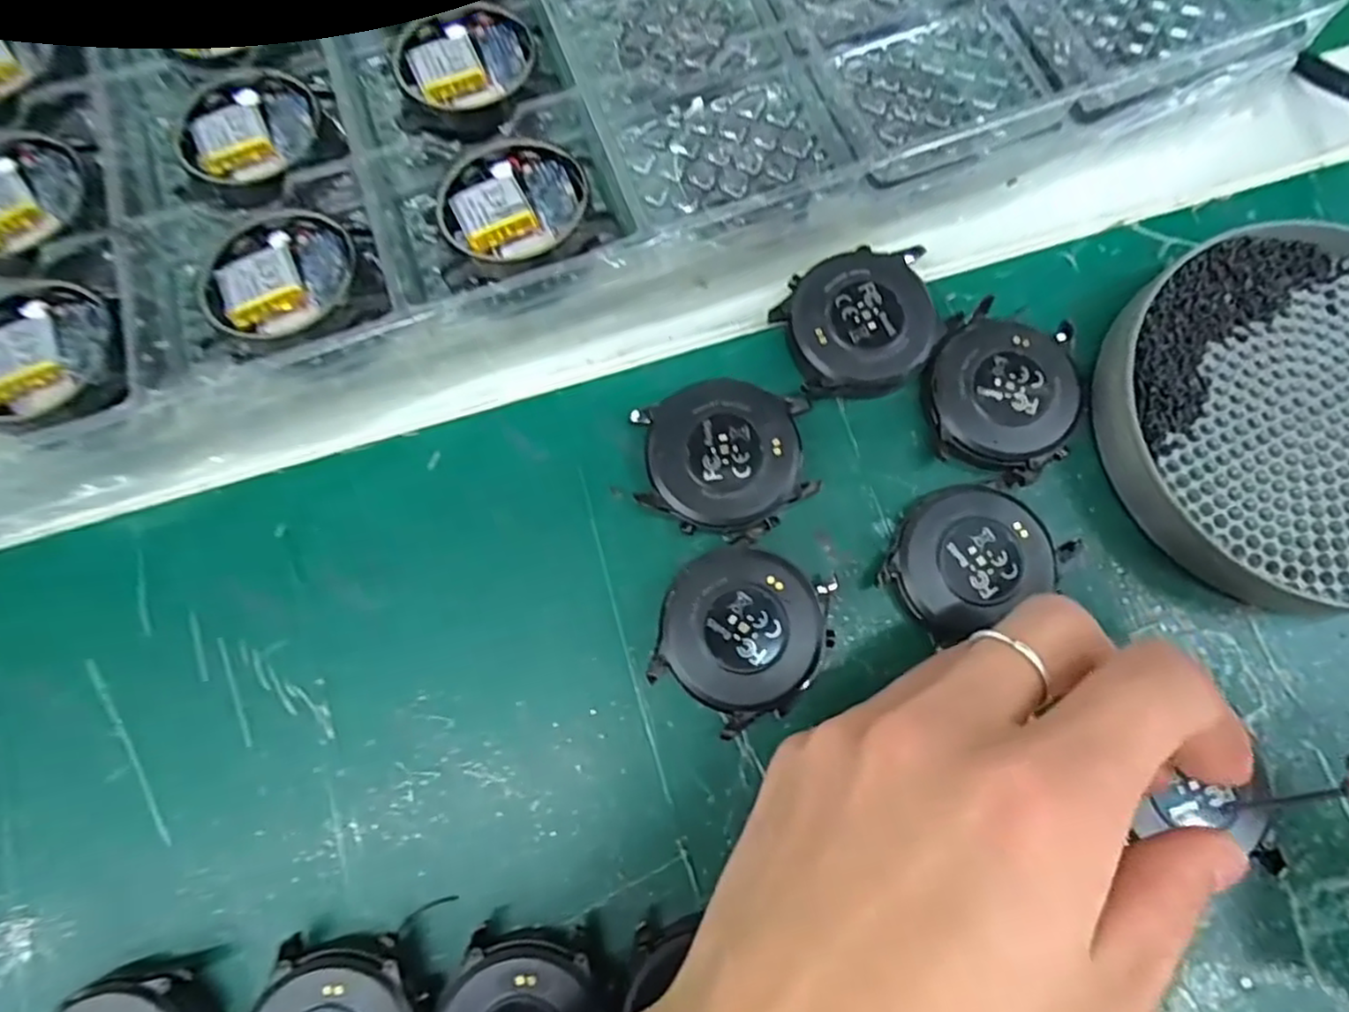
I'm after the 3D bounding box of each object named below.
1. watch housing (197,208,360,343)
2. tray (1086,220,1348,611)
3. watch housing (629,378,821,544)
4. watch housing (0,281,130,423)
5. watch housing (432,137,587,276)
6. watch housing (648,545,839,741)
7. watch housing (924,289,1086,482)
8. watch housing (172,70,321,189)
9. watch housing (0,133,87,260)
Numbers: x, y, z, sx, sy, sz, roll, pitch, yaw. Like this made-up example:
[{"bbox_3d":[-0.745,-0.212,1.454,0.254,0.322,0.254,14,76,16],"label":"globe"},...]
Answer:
[{"bbox_3d":[-0.115,-0.067,0.206,0.042,0.010,0.042,0,77,0],"label":"watch housing"},{"bbox_3d":[0.185,-0.026,0.207,0.115,0.018,0.110,-14,77,-3],"label":"tray"},{"bbox_3d":[0.015,-0.014,0.208,0.048,0.011,0.047,-11,77,-3],"label":"watch housing"},{"bbox_3d":[-0.177,-0.044,0.196,0.044,0.010,0.045,-18,77,-4],"label":"watch housing"},{"bbox_3d":[-0.048,-0.091,0.212,0.043,0.012,0.044,0,77,0],"label":"watch housing"},{"bbox_3d":[0.019,0.035,0.197,0.044,0.011,0.047,36,79,8],"label":"watch housing"},{"bbox_3d":[0.098,-0.034,0.211,0.044,0.009,0.049,23,78,5],"label":"watch housing"},{"bbox_3d":[-0.134,-0.118,0.222,0.040,0.006,0.039,0,77,0],"label":"watch housing"},{"bbox_3d":[-0.202,-0.095,0.212,0.043,0.006,0.041,0,77,0],"label":"watch housing"}]

